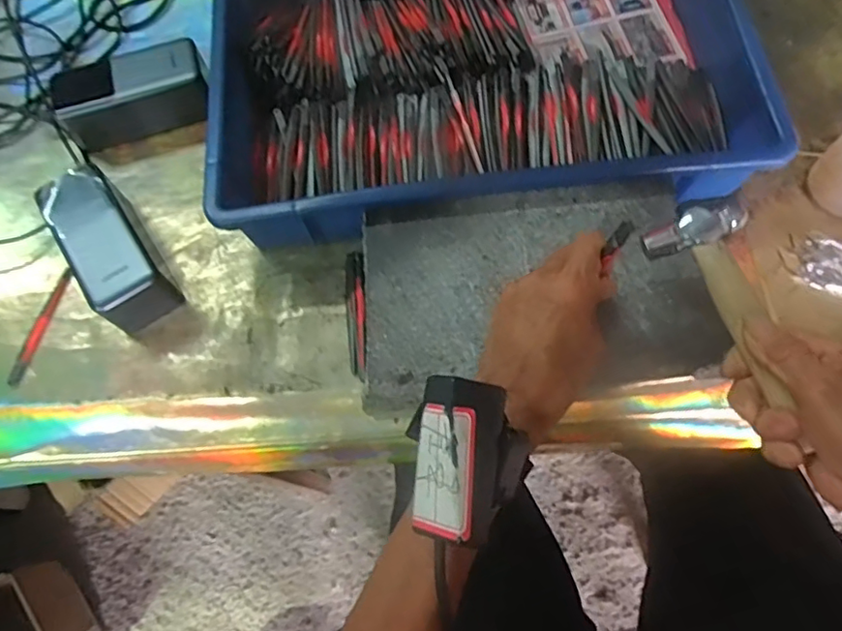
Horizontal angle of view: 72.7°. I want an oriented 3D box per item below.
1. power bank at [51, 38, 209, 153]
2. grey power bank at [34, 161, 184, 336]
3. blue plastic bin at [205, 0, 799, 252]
[{"bbox_3d":[-0.254,-0.197,0.512,0.130,0.055,0.060,-18,71,-4],"label":"power bank"},{"bbox_3d":[-0.248,-0.054,0.458,0.054,0.053,0.132,-34,73,-9],"label":"grey power bank"},{"bbox_3d":[0.044,-0.208,0.484,0.420,0.069,0.285,-5,71,0],"label":"blue plastic bin"}]

